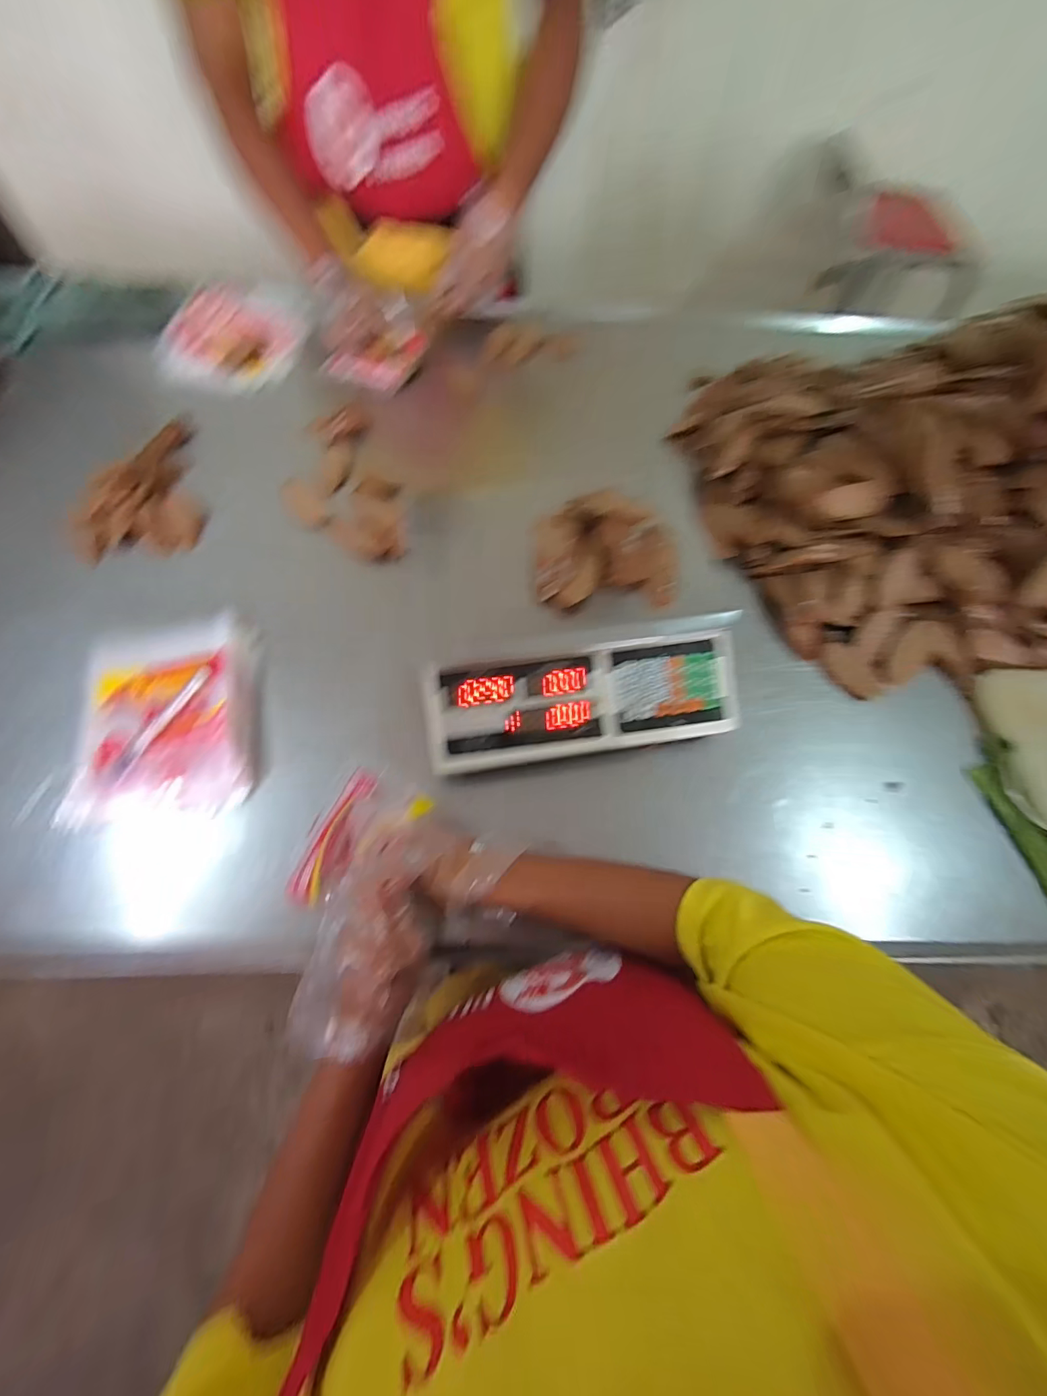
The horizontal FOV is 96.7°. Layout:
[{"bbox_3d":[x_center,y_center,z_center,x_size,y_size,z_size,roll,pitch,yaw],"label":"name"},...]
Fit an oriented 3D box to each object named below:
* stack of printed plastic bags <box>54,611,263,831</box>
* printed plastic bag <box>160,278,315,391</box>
[{"bbox_3d":[-0.381,0.015,0.504,0.172,0.031,0.222,-8,67,-6],"label":"stack of printed plastic bags"},{"bbox_3d":[-0.504,-0.643,0.815,0.228,0.015,0.274,7,66,0],"label":"printed plastic bag"}]

